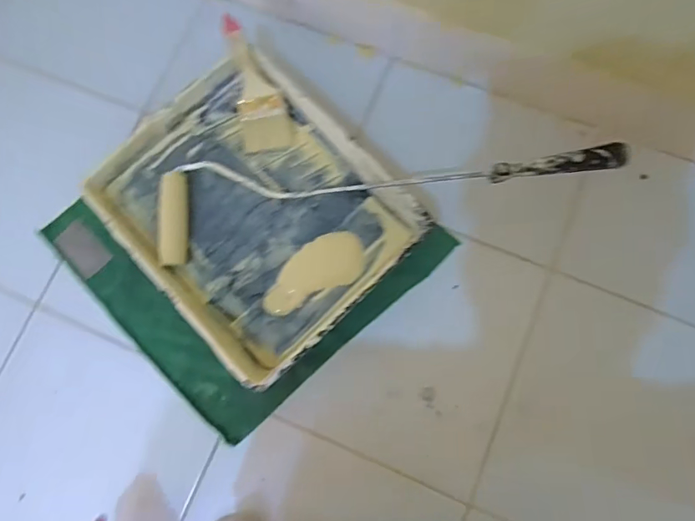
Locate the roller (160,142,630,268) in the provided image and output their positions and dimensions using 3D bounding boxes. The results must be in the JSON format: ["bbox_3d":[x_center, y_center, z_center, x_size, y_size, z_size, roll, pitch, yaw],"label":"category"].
[{"bbox_3d":[0.028,-0.107,0.547,0.539,0.079,0.135,-12,83,1],"label":"roller"}]

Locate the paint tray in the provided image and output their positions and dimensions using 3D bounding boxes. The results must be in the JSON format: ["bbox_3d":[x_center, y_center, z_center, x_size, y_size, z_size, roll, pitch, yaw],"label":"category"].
[{"bbox_3d":[-0.110,-0.062,0.577,0.284,0.070,0.341,-42,83,-3],"label":"paint tray"}]

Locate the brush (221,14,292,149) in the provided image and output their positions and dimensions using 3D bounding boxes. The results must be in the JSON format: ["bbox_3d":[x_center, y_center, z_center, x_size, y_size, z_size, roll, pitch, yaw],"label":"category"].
[{"bbox_3d":[-0.118,-0.218,0.581,0.060,0.012,0.157,-16,102,1],"label":"brush"}]

